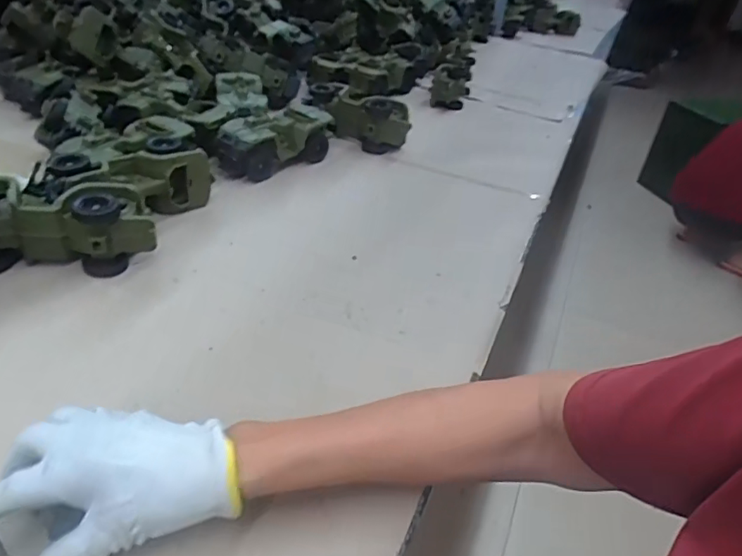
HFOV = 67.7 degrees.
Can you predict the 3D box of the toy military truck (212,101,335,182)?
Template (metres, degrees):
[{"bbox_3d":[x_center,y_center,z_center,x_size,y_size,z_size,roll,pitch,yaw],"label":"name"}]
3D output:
[{"bbox_3d":[-0.140,-0.207,0.828,0.080,0.069,0.175,29,40,28],"label":"toy military truck"}]

